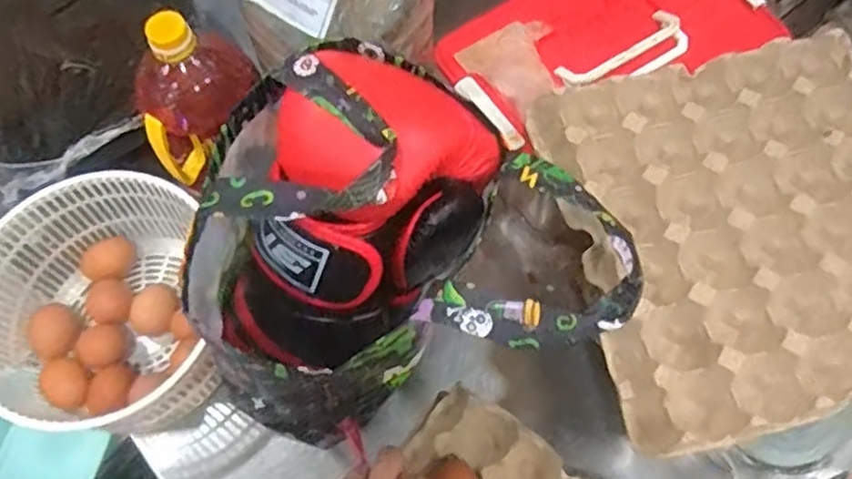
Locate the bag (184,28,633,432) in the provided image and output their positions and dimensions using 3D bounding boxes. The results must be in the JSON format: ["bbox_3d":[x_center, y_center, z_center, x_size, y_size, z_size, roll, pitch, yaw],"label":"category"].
[{"bbox_3d":[-0.032,0.008,0.549,0.292,0.279,0.246,-11,66,-3],"label":"bag"}]

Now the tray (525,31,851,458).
[{"bbox_3d":[0.257,-0.010,0.554,0.284,0.046,0.299,-12,66,-4],"label":"tray"}]

